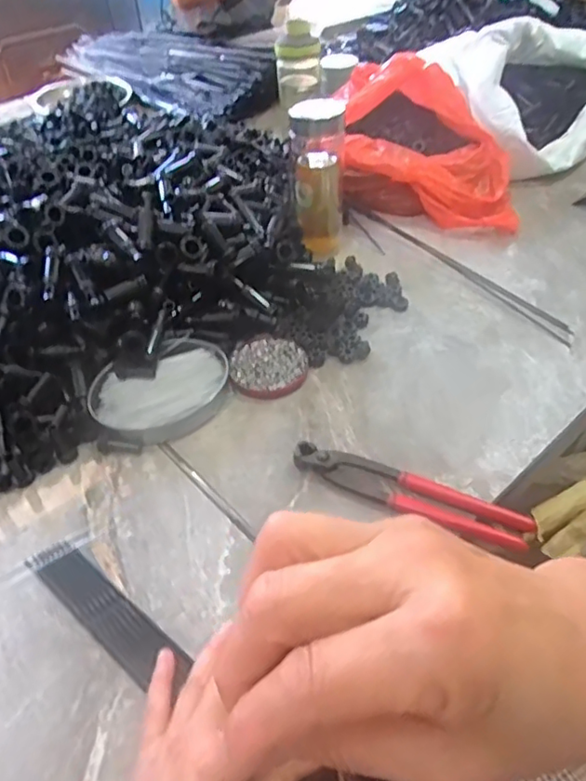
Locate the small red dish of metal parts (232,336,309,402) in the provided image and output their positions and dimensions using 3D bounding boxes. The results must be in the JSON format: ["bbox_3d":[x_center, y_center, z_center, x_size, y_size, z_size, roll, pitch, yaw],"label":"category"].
[{"bbox_3d":[-0.025,-0.028,0.614,0.079,0.014,0.084,0,46,0],"label":"small red dish of metal parts"}]

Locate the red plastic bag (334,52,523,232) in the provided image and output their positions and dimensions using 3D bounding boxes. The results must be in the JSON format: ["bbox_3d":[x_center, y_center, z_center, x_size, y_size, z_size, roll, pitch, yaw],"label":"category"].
[{"bbox_3d":[0.196,-0.372,0.866,0.250,0.124,0.290,3,46,3],"label":"red plastic bag"}]

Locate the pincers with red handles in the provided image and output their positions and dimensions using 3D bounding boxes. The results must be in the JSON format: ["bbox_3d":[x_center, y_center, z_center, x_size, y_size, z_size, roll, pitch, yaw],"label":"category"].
[{"bbox_3d":[0.095,0.088,0.496,0.200,0.019,0.035,21,50,19],"label":"pincers with red handles"}]

